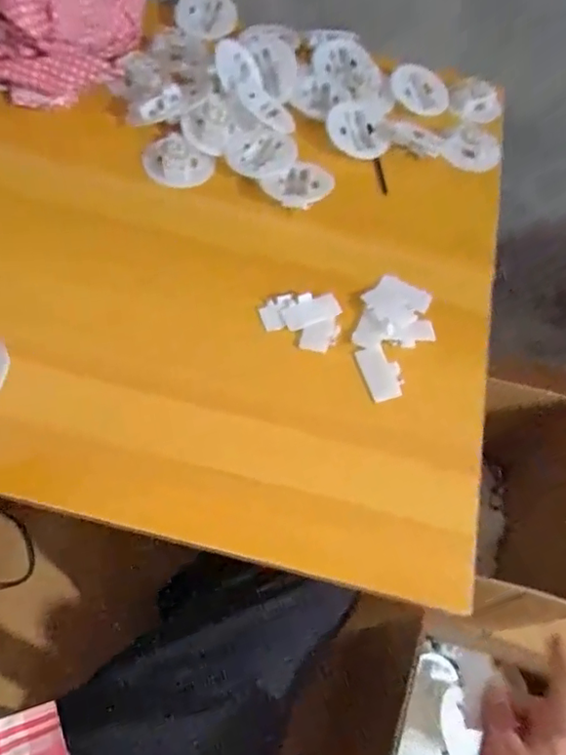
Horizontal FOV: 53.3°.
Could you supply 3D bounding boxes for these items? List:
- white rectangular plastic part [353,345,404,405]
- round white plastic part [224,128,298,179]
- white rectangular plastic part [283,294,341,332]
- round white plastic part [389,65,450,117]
[{"bbox_3d":[0.080,-0.005,0.456,0.031,0.004,0.047,-15,66,-13],"label":"white rectangular plastic part"},{"bbox_3d":[-0.020,-0.220,0.550,0.066,0.007,0.062,2,64,-5],"label":"round white plastic part"},{"bbox_3d":[0.025,-0.055,0.476,0.049,0.004,0.024,-18,67,-14],"label":"white rectangular plastic part"},{"bbox_3d":[0.149,-0.317,0.615,0.065,0.014,0.073,6,63,-3],"label":"round white plastic part"}]

